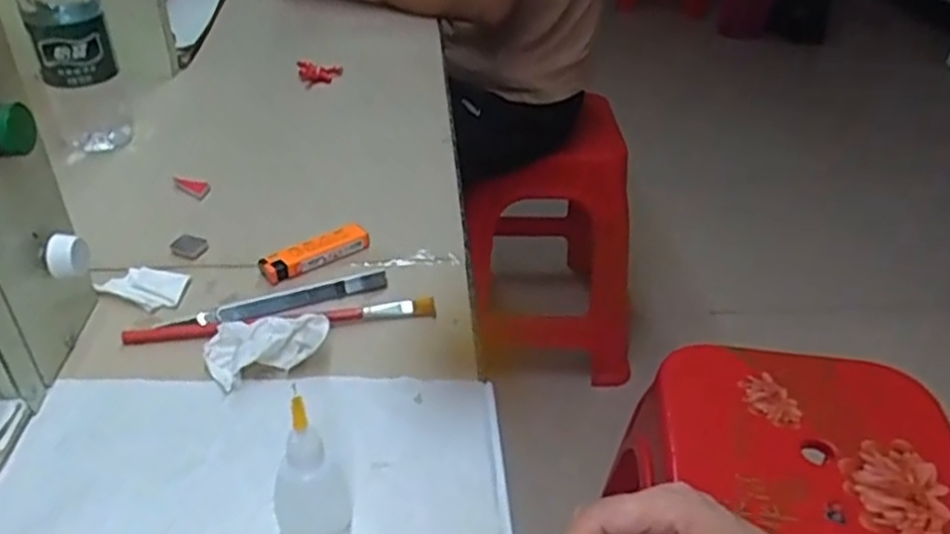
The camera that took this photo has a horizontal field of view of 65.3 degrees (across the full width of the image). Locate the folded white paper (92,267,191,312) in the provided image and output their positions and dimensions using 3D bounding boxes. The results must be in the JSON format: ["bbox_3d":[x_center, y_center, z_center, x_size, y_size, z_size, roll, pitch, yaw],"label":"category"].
[{"bbox_3d":[-0.228,0.013,0.508,0.060,0.008,0.035,6,36,7],"label":"folded white paper"}]

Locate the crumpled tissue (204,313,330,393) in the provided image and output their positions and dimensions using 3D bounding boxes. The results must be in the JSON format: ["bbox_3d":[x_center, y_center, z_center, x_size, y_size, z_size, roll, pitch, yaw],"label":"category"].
[{"bbox_3d":[-0.126,0.049,0.451,0.078,0.019,0.047,-12,35,6],"label":"crumpled tissue"}]

